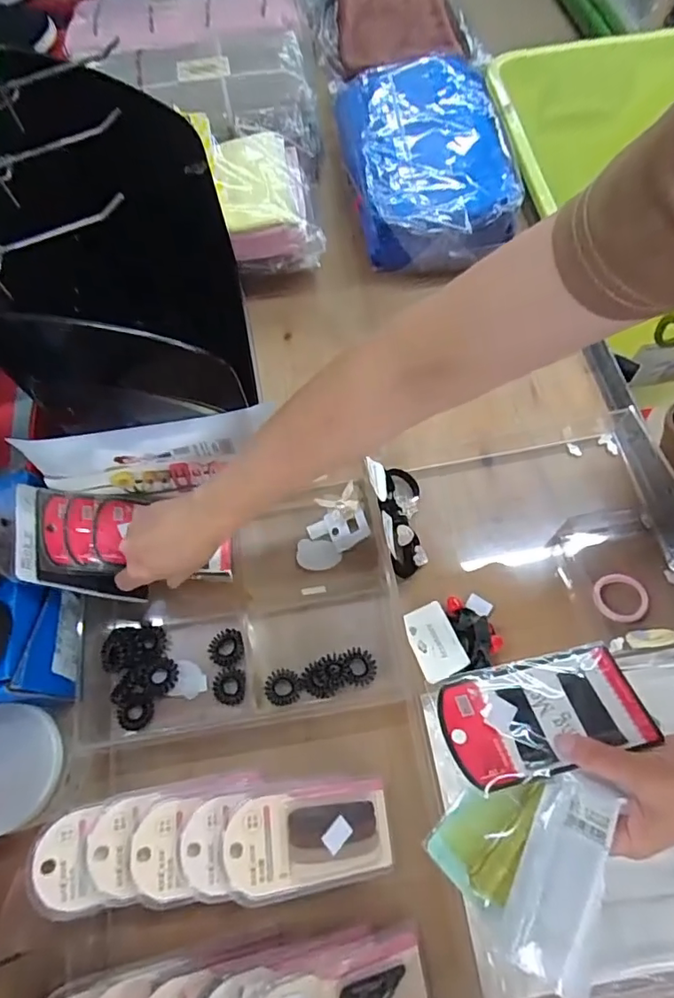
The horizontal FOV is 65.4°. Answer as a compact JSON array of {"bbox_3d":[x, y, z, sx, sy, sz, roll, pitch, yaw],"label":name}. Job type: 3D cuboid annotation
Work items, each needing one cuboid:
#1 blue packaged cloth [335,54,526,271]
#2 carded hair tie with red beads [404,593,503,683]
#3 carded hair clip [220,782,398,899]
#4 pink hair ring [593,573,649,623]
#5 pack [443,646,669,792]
[{"bbox_3d":[0.116,-0.485,0.735,0.219,0.076,0.367,-4,66,1],"label":"blue packaged cloth"},{"bbox_3d":[0.113,0.129,0.502,0.082,0.018,0.070,-16,66,-4],"label":"carded hair tie with red beads"},{"bbox_3d":[-0.019,0.266,0.414,0.135,0.019,0.066,2,64,-23],"label":"carded hair clip"},{"bbox_3d":[0.276,0.097,0.511,0.048,0.012,0.047,-1,66,3],"label":"pink hair ring"},{"bbox_3d":[0.140,0.147,0.364,0.137,0.005,0.073,-12,45,-7],"label":"pack"}]

